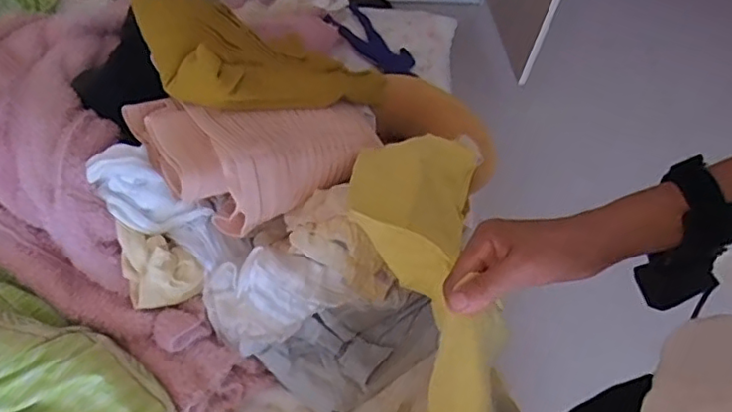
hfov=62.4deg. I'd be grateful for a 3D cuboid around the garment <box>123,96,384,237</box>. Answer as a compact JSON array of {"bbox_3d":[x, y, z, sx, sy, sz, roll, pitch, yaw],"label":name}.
[{"bbox_3d":[-0.120,-0.064,0.729,0.303,0.088,0.186,-11,61,-11],"label":"garment"}]

